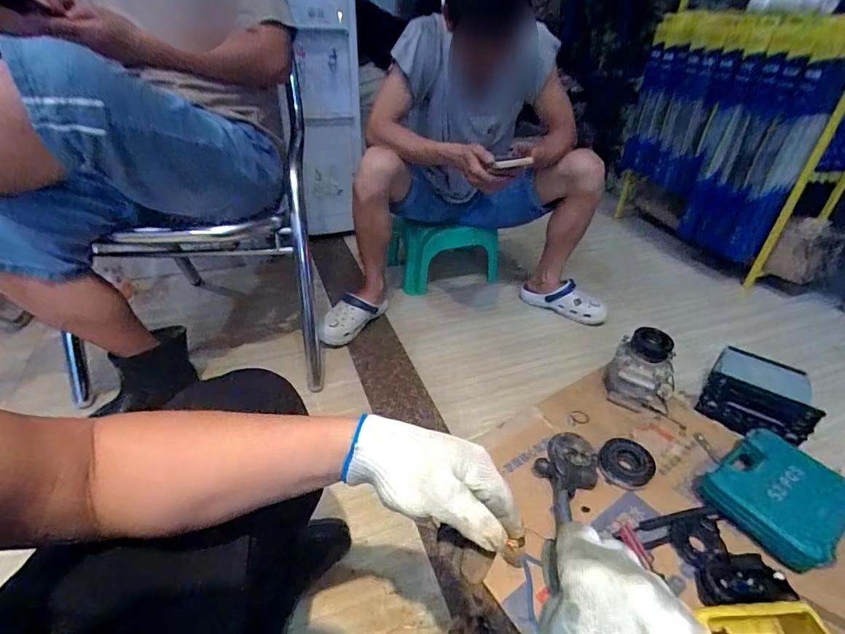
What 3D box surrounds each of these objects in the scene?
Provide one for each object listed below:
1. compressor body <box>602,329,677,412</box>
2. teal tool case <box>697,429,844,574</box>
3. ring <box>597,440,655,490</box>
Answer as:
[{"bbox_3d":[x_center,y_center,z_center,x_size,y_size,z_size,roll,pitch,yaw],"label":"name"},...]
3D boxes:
[{"bbox_3d":[0.523,0.127,1.021,0.151,0.184,0.105,25,39,27],"label":"compressor body"},{"bbox_3d":[0.682,0.342,0.827,0.234,0.076,0.198,-18,40,-29],"label":"teal tool case"},{"bbox_3d":[0.419,0.302,0.886,0.102,0.019,0.102,-5,53,7],"label":"ring"}]

